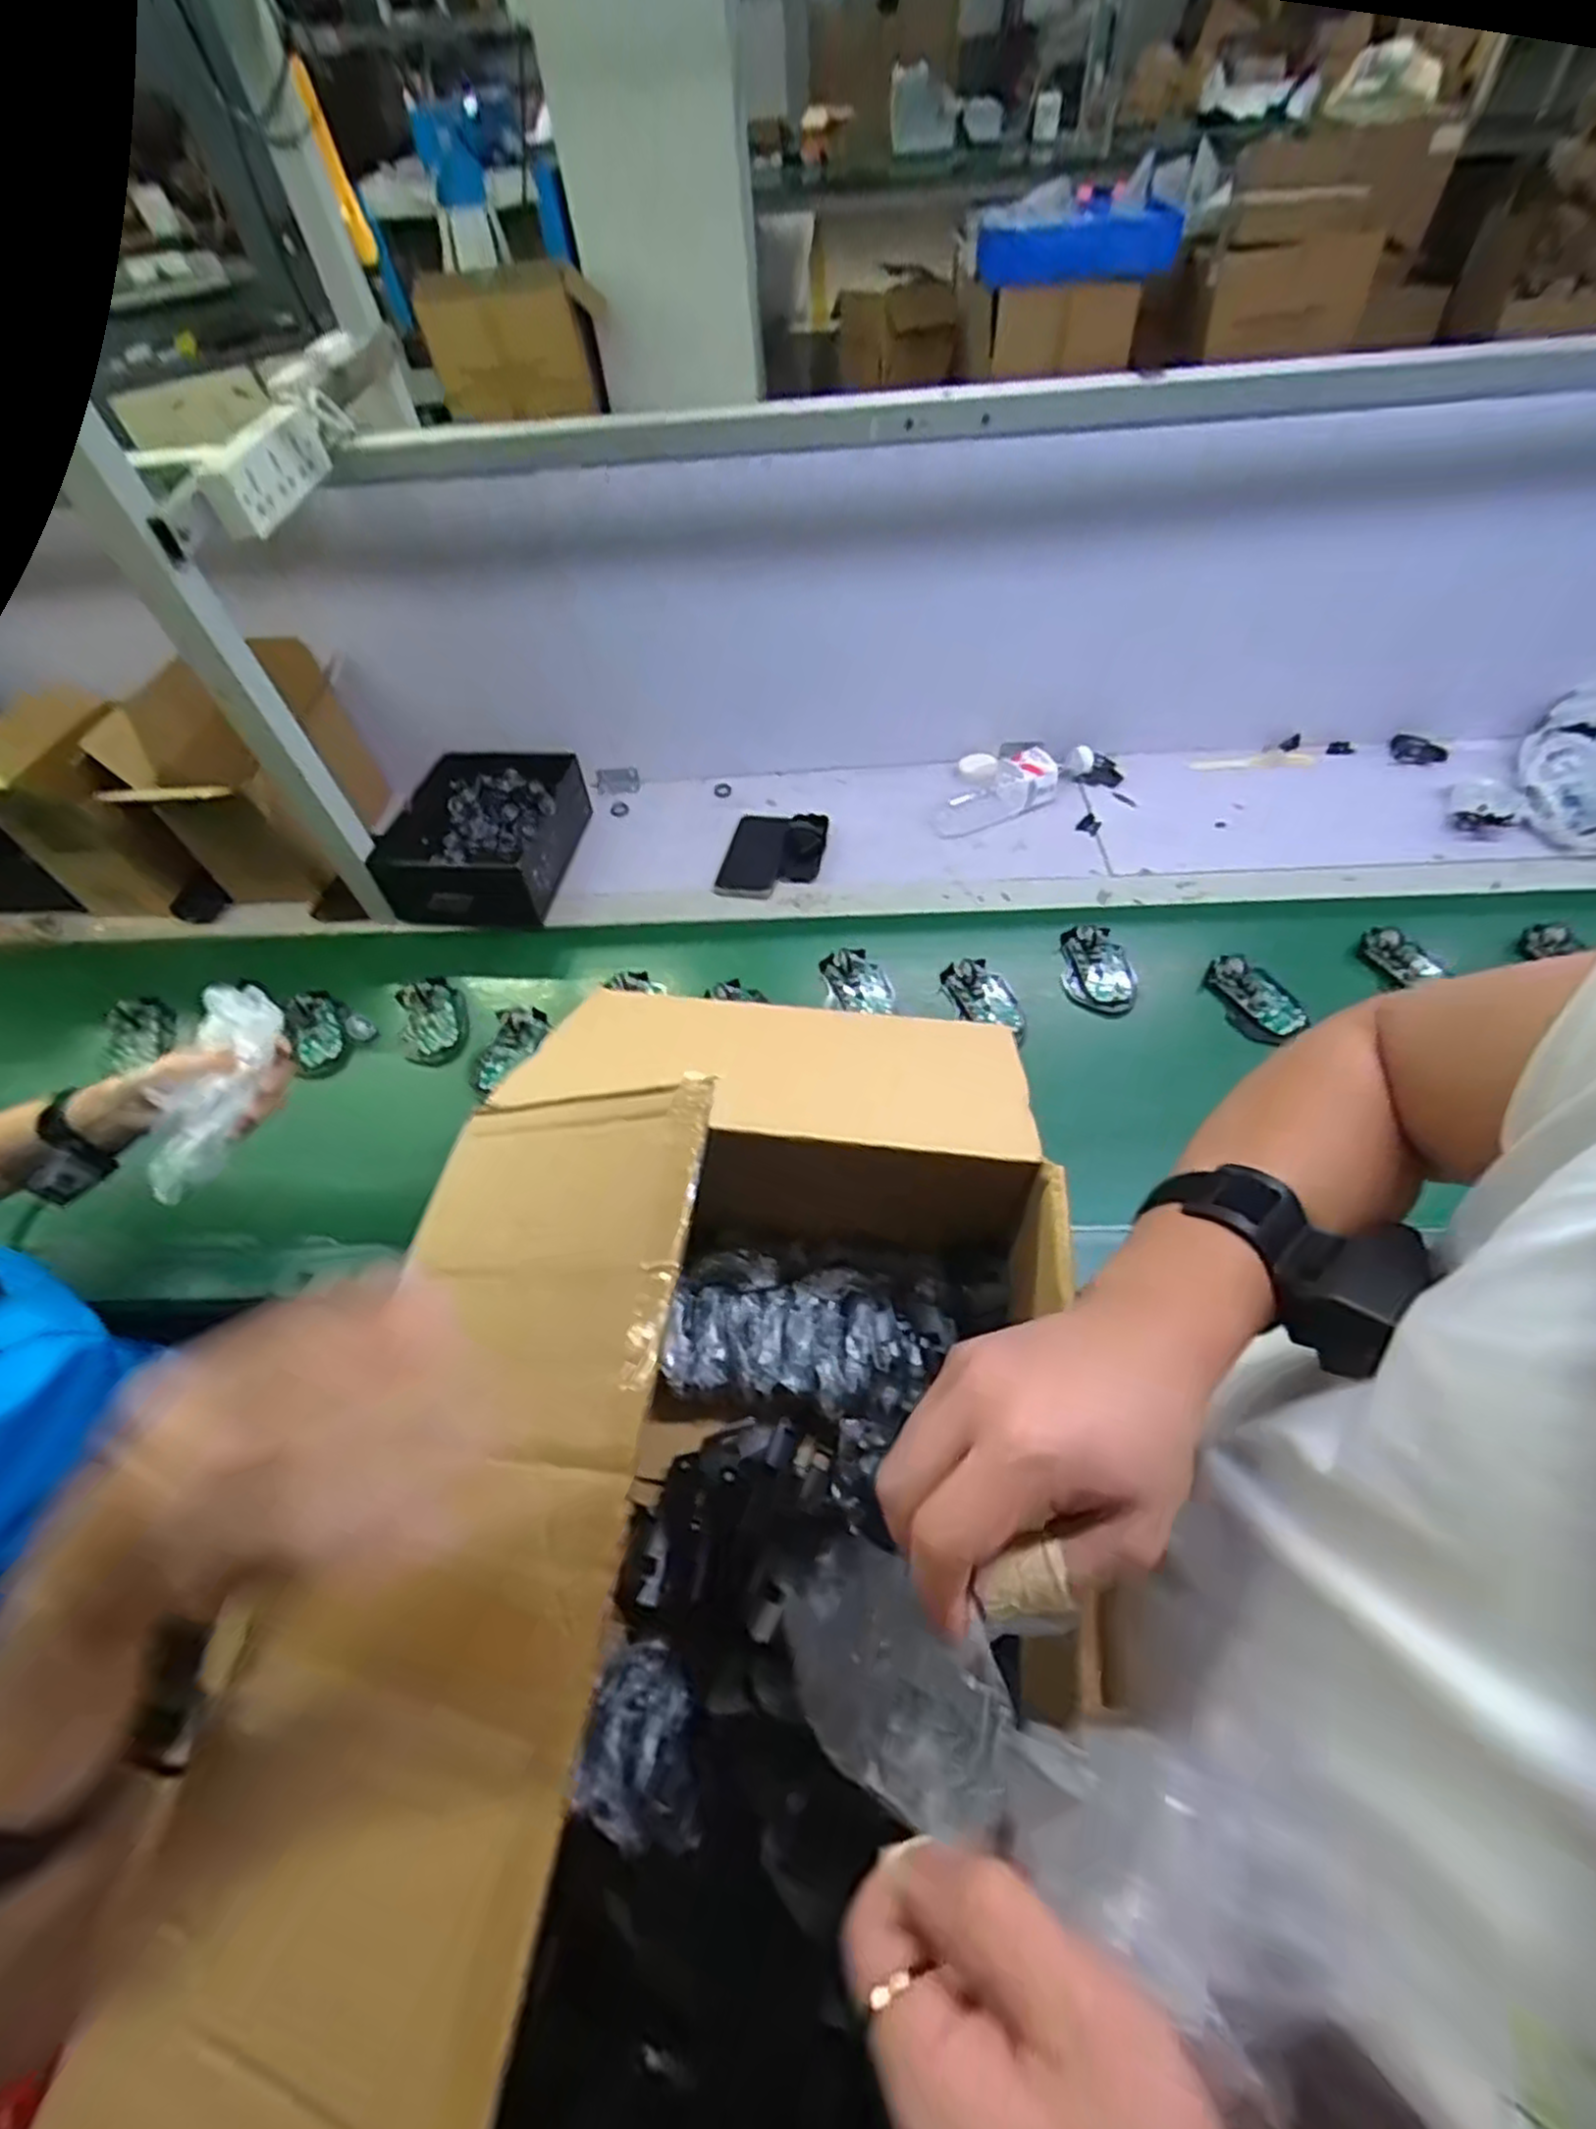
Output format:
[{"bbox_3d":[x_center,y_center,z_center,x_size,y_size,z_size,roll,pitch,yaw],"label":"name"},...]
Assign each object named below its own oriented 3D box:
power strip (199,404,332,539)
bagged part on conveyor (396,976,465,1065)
[{"bbox_3d":[-0.495,-0.559,0.717,0.032,0.057,0.181,2,55,6],"label":"power strip"},{"bbox_3d":[-0.415,-0.051,0.858,0.072,0.022,0.112,-16,55,-7],"label":"bagged part on conveyor"}]

